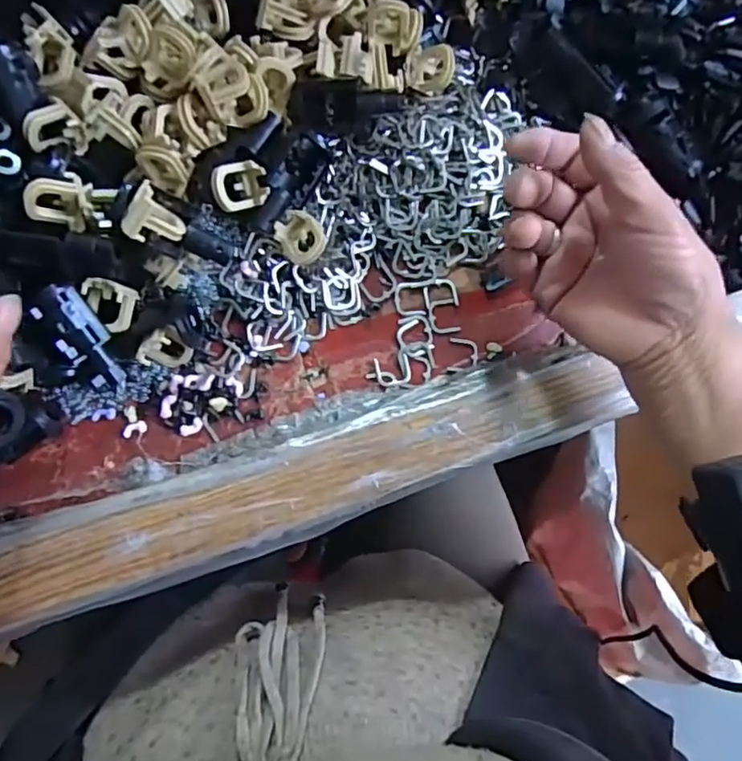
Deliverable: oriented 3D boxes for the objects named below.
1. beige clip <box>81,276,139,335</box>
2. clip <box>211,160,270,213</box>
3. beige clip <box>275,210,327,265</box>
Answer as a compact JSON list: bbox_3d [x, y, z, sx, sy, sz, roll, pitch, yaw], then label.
[{"bbox_3d":[-0.123,-0.035,0.277,0.022,0.011,0.022,14,83,-5],"label":"beige clip"},{"bbox_3d":[-0.065,-0.093,0.285,0.025,0.011,0.022,-25,116,-38],"label":"clip"},{"bbox_3d":[-0.036,-0.072,0.302,0.025,0.015,0.023,1,84,-6],"label":"beige clip"}]

